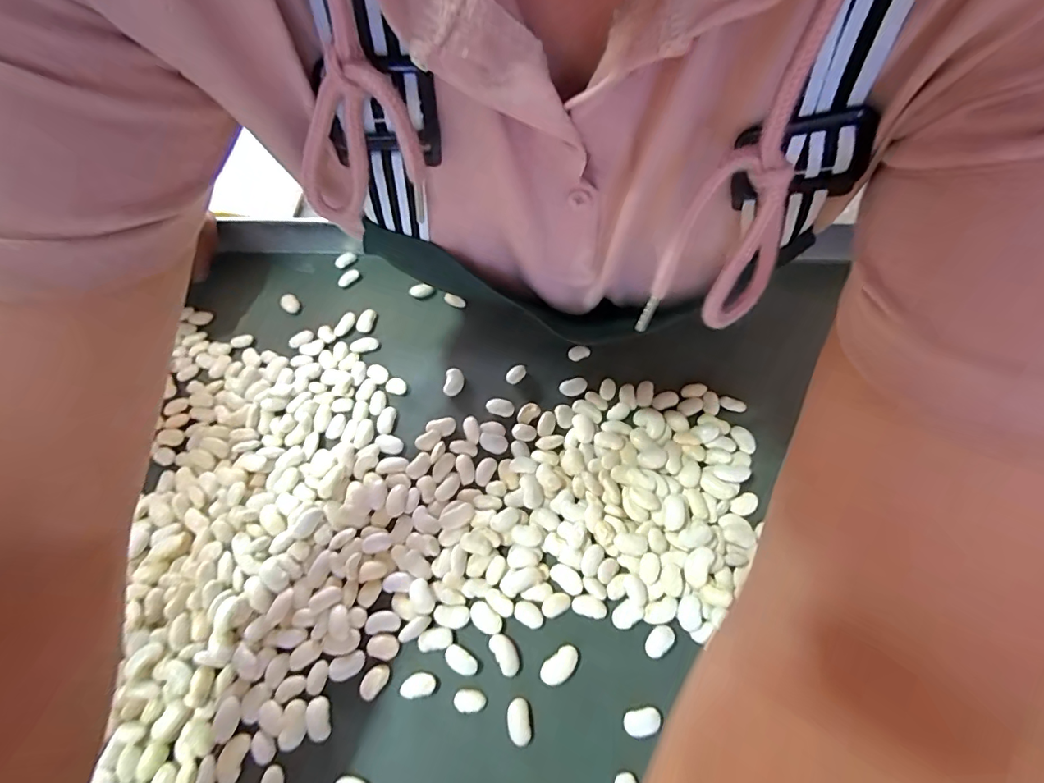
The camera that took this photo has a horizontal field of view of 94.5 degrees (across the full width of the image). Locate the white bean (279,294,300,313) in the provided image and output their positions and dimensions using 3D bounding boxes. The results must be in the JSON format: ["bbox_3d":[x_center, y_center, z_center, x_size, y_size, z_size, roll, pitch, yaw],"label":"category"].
[{"bbox_3d":[-0.206,-0.078,0.429,0.015,0.006,0.017,-35,66,-15],"label":"white bean"}]

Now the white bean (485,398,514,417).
[{"bbox_3d":[-0.017,0.011,0.368,0.021,0.004,0.013,13,63,10],"label":"white bean"}]

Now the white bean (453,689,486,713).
[{"bbox_3d":[-0.031,0.181,0.282,0.019,0.004,0.012,0,62,4],"label":"white bean"}]

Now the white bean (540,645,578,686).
[{"bbox_3d":[0.023,0.163,0.287,0.025,0.005,0.014,-38,66,-16],"label":"white bean"}]

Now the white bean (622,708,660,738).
[{"bbox_3d":[0.067,0.185,0.271,0.020,0.007,0.012,-13,62,-3],"label":"white bean"}]

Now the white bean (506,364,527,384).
[{"bbox_3d":[-0.004,-0.014,0.380,0.012,0.004,0.018,37,70,20],"label":"white bean"}]

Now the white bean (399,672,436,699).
[{"bbox_3d":[-0.062,0.175,0.288,0.021,0.004,0.012,-11,62,-3],"label":"white bean"}]

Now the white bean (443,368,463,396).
[{"bbox_3d":[-0.054,-0.008,0.381,0.015,0.004,0.023,6,62,7],"label":"white bean"}]

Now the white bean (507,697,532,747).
[{"bbox_3d":[-0.002,0.189,0.276,0.013,0.005,0.022,-9,62,-2],"label":"white bean"}]

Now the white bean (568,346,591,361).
[{"bbox_3d":[0.046,-0.031,0.385,0.018,0.004,0.012,-21,63,-8],"label":"white bean"}]

